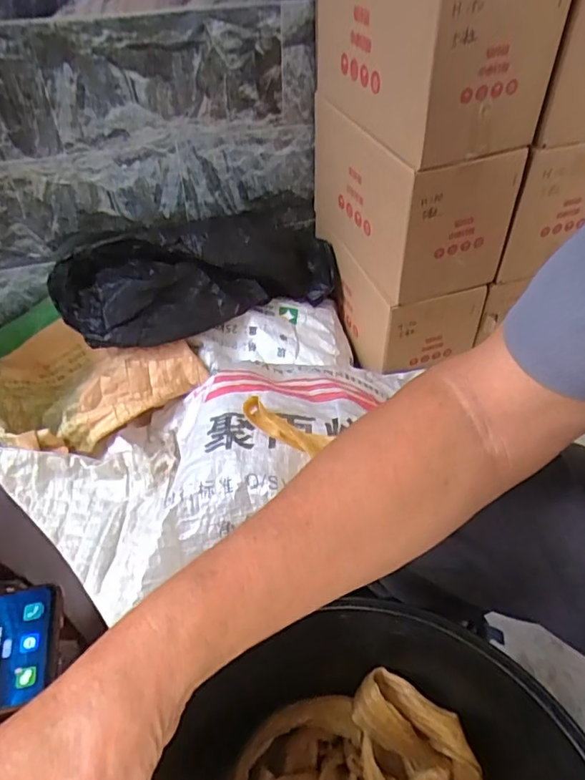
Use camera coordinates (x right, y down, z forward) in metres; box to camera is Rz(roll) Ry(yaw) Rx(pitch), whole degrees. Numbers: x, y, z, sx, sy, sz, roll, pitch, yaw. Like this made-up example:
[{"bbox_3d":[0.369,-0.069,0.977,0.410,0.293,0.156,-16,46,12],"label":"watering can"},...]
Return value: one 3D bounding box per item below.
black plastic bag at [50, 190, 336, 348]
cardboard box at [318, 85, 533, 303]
[{"bbox_3d":[-0.158,-0.243,1.065,0.584,0.110,0.250,-18,81,-29],"label":"black plastic bag"},{"bbox_3d":[0.198,-0.387,1.037,0.213,0.237,0.431,-15,46,-15],"label":"cardboard box"}]

